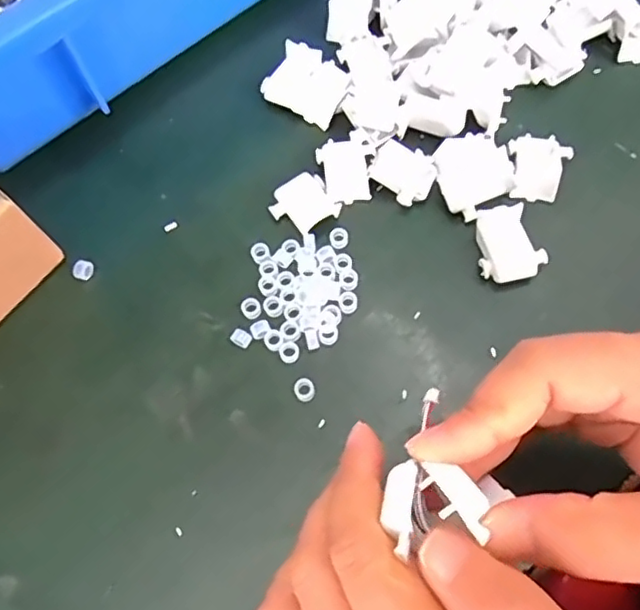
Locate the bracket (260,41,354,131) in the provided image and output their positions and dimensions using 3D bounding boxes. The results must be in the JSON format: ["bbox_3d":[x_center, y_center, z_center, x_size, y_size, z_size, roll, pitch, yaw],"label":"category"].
[{"bbox_3d":[-0.007,-0.118,0.332,0.043,0.011,0.032,31,73,15],"label":"bracket"}]

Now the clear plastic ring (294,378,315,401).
[{"bbox_3d":[-0.007,0.037,0.274,0.009,0.004,0.010,-30,71,-9],"label":"clear plastic ring"}]

